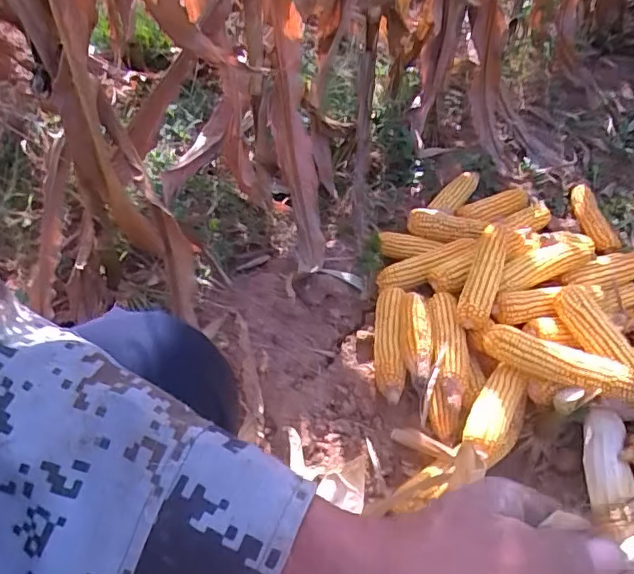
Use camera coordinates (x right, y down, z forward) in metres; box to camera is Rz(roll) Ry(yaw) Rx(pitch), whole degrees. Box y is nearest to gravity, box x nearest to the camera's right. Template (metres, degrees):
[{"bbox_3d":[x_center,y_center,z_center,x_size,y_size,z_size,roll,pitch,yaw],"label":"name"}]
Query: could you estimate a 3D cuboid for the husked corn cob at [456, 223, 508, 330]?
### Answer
[{"bbox_3d":[0.281,-0.025,0.936,0.056,0.044,0.202,17,64,12],"label":"husked corn cob"}]

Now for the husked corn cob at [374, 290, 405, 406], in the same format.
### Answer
[{"bbox_3d":[0.122,0.089,0.931,0.050,0.043,0.213,3,60,-1],"label":"husked corn cob"}]

